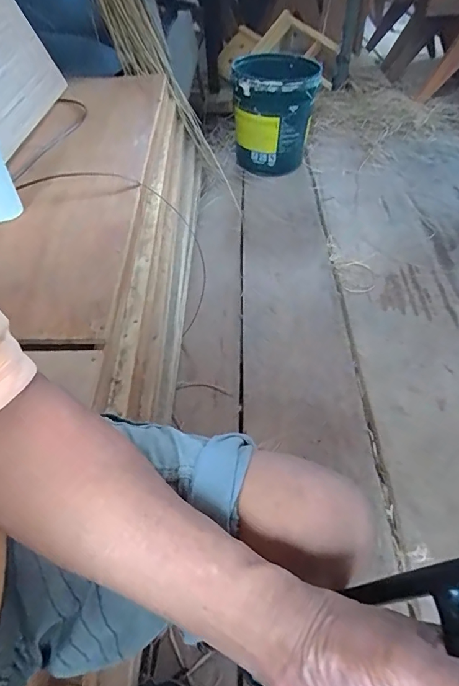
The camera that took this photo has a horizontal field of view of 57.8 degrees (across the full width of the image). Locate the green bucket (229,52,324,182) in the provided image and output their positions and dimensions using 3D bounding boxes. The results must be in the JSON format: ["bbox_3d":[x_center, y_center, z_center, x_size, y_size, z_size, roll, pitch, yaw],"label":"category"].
[{"bbox_3d":[0.159,-0.812,1.506,0.288,0.340,0.310,-2,50,2],"label":"green bucket"}]

